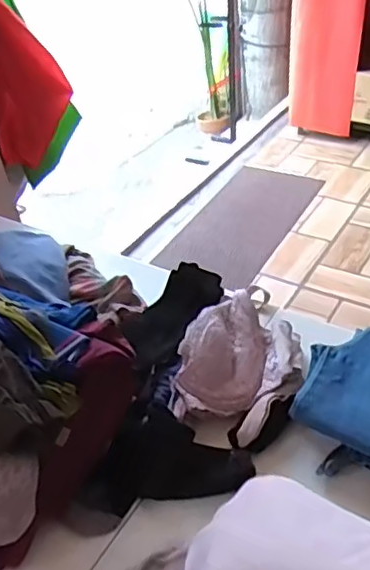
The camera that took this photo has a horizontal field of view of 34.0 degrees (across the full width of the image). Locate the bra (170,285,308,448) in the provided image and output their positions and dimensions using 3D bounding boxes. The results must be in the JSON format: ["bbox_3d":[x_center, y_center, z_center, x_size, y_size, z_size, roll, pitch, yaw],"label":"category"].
[{"bbox_3d":[0.080,0.091,0.791,0.144,0.065,0.211,14,43,23],"label":"bra"}]

